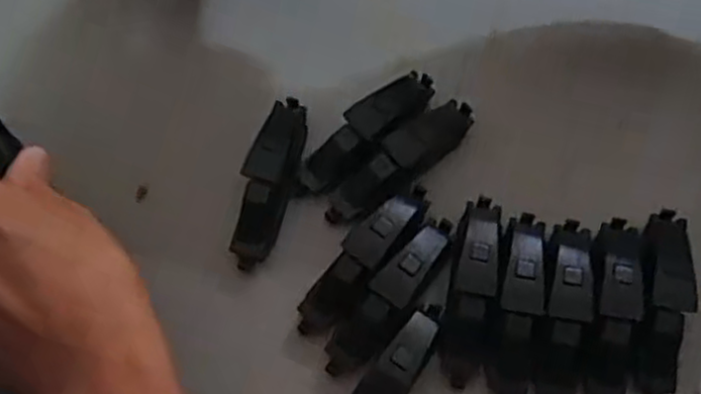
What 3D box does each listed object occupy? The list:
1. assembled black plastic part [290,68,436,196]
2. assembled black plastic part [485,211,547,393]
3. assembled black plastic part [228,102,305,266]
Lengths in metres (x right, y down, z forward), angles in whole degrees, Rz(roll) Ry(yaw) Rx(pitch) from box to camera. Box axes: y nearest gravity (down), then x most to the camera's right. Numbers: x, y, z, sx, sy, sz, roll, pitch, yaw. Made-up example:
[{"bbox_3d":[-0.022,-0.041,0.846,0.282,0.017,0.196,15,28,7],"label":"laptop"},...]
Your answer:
[{"bbox_3d":[0.007,-0.029,0.339,0.080,0.022,0.022,-39,76,-9],"label":"assembled black plastic part"},{"bbox_3d":[0.072,0.047,0.313,0.019,0.023,0.081,12,74,5],"label":"assembled black plastic part"},{"bbox_3d":[-0.037,-0.008,0.335,0.020,0.024,0.080,12,74,6],"label":"assembled black plastic part"}]

